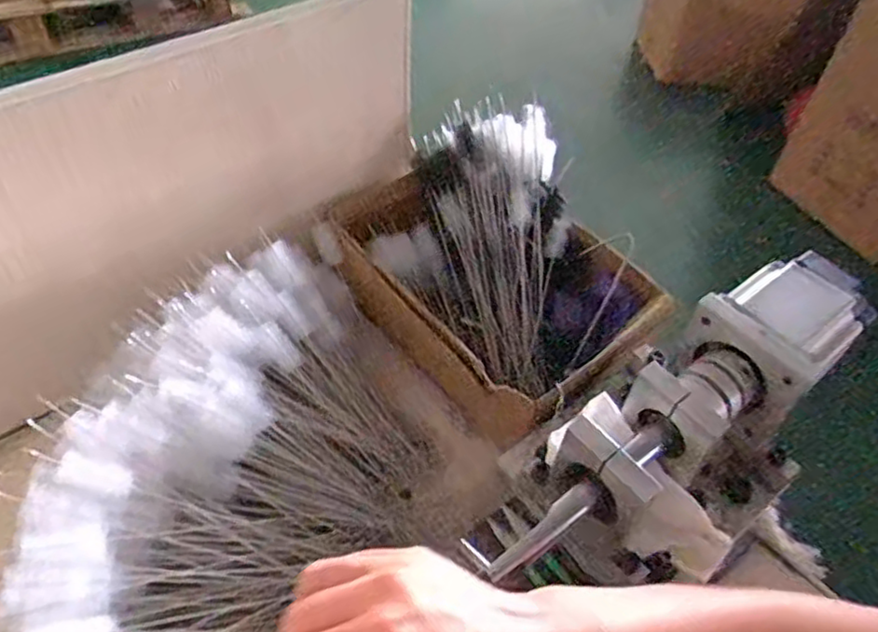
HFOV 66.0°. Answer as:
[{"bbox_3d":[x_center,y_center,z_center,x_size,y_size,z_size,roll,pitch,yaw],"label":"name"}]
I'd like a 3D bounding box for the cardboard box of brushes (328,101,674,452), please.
[{"bbox_3d":[0.052,-0.045,0.623,0.215,0.137,0.289,-31,57,-28],"label":"cardboard box of brushes"}]

